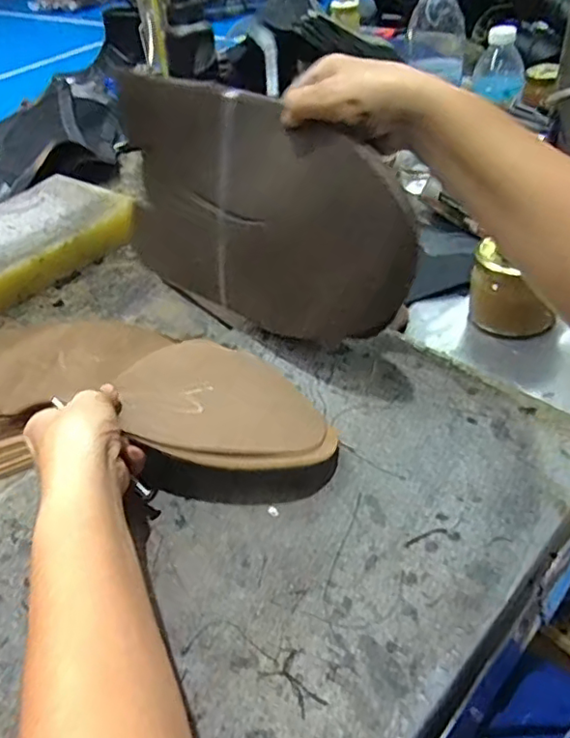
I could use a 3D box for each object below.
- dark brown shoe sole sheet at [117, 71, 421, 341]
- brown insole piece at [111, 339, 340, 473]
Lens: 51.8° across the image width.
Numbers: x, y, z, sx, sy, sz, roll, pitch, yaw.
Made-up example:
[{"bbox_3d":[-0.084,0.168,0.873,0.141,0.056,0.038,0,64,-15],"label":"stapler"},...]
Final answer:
[{"bbox_3d":[-0.030,-0.108,0.448,0.274,0.168,0.033,35,38,29],"label":"dark brown shoe sole sheet"},{"bbox_3d":[-0.049,0.026,0.432,0.181,0.011,0.133,19,34,26],"label":"brown insole piece"}]

